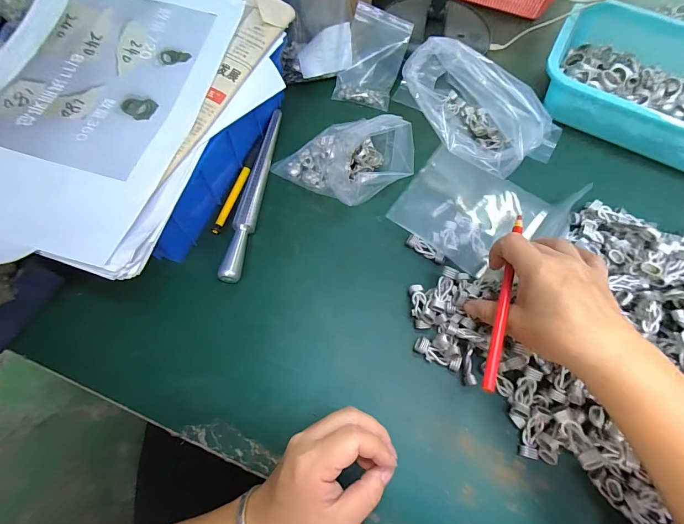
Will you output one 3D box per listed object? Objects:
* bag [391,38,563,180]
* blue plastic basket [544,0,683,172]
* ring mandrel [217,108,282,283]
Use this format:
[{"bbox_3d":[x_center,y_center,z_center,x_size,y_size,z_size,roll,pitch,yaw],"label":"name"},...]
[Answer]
[{"bbox_3d":[0.156,-0.181,0.404,0.090,0.095,0.167,-34,71,-15],"label":"bag"},{"bbox_3d":[0.403,-0.223,0.448,0.267,0.080,0.187,29,68,11],"label":"blue plastic basket"},{"bbox_3d":[-0.101,-0.085,0.398,0.020,0.023,0.233,7,66,2],"label":"ring mandrel"}]

